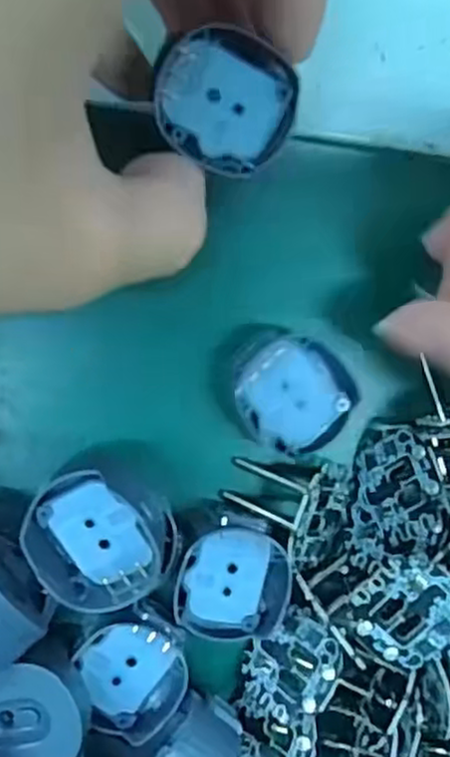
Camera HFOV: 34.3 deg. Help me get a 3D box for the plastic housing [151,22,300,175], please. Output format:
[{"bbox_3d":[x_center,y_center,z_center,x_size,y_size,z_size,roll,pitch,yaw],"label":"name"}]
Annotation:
[{"bbox_3d":[0.000,-0.053,0.141,0.027,0.009,0.023,28,109,-14],"label":"plastic housing"}]

